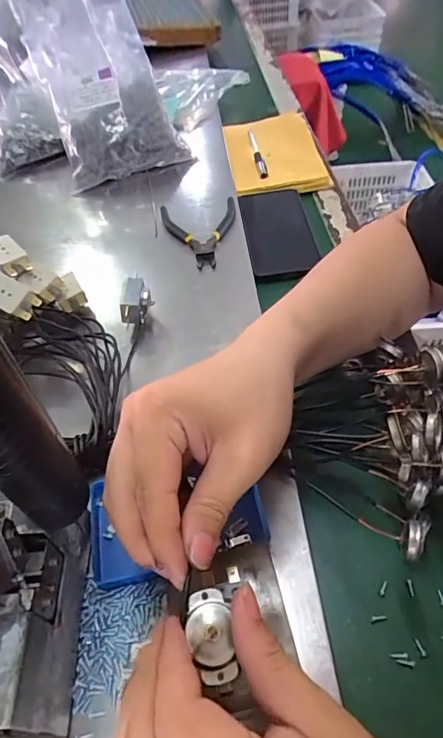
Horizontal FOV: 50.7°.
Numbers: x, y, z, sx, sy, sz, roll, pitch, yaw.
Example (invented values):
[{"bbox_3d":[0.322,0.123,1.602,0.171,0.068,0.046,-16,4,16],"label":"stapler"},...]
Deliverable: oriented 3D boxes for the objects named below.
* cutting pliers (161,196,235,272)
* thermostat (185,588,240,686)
[{"bbox_3d":[-0.024,-0.154,0.529,0.086,0.017,0.118,-6,50,0],"label":"cutting pliers"},{"bbox_3d":[-0.005,0.114,0.201,0.018,0.009,0.036,-11,56,-5],"label":"thermostat"}]

